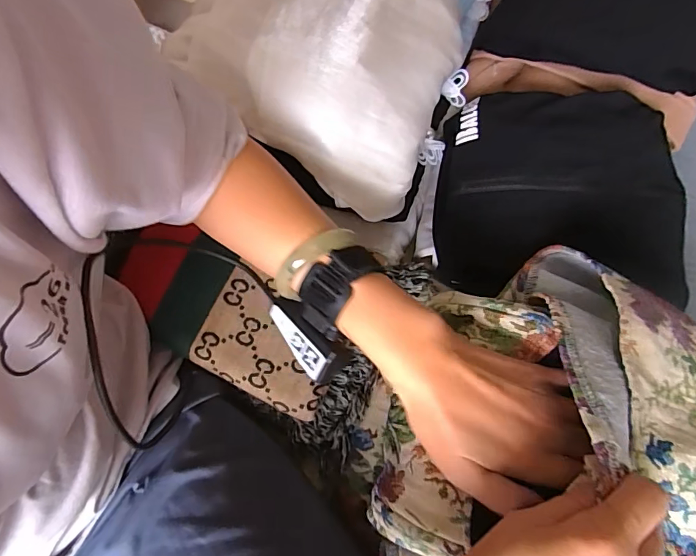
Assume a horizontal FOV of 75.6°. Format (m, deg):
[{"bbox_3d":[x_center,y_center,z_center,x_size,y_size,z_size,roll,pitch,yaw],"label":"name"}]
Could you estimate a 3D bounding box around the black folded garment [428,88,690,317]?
[{"bbox_3d":[0.210,-0.091,0.457,0.229,0.064,0.230,9,67,3],"label":"black folded garment"}]

